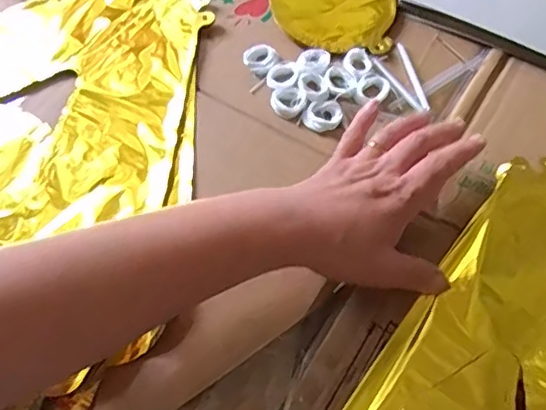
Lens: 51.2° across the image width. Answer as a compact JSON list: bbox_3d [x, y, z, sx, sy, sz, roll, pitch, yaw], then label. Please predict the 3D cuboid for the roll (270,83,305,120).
[{"bbox_3d":[0.012,-0.084,0.462,0.026,0.006,0.031,-19,62,-8],"label":"roll"}]

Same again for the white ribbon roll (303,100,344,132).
[{"bbox_3d":[0.040,-0.070,0.451,0.031,0.008,0.024,-10,61,-3],"label":"white ribbon roll"}]

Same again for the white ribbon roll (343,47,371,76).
[{"bbox_3d":[0.071,-0.119,0.478,0.022,0.005,0.029,1,61,3],"label":"white ribbon roll"}]

